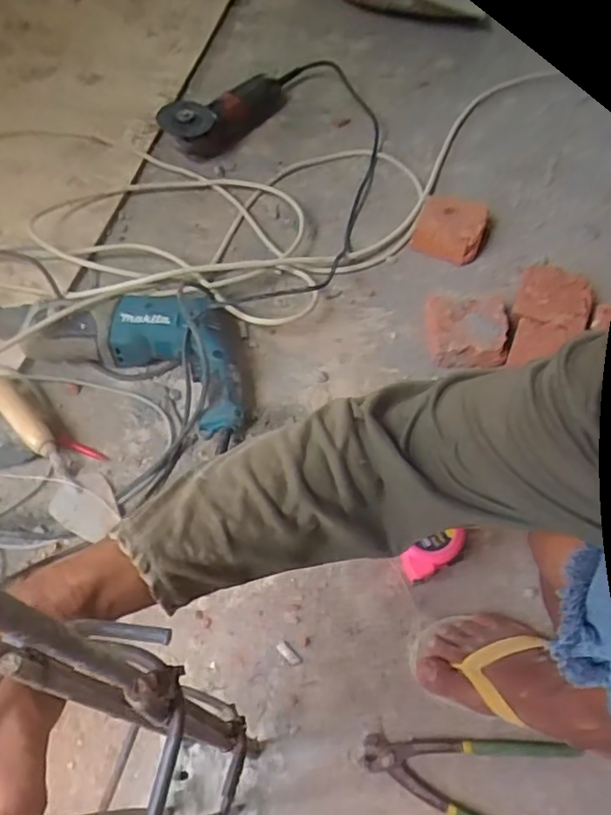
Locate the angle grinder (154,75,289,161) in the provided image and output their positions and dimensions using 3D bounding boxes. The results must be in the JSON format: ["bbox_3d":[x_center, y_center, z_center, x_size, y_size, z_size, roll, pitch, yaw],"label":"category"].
[{"bbox_3d":[-0.143,-0.558,1.181,0.093,0.087,0.301,35,62,16],"label":"angle grinder"}]

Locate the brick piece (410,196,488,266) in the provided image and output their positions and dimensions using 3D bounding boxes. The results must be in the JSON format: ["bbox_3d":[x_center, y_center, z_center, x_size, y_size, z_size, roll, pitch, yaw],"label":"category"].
[{"bbox_3d":[0.239,-0.297,1.056,0.110,0.051,0.113,19,59,7],"label":"brick piece"}]

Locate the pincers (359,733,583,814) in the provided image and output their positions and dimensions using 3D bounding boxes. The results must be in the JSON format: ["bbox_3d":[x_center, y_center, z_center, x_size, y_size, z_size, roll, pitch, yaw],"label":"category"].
[{"bbox_3d":[0.167,0.375,0.655,0.213,0.010,0.111,17,59,6],"label":"pincers"}]

